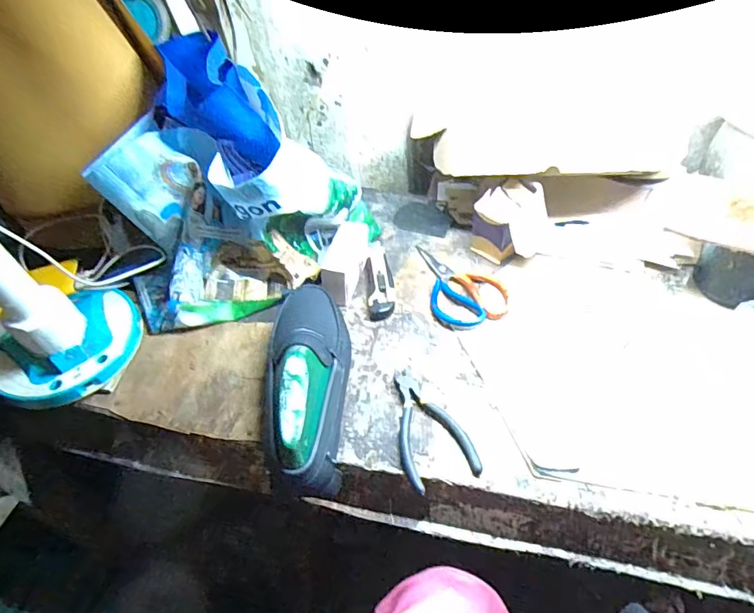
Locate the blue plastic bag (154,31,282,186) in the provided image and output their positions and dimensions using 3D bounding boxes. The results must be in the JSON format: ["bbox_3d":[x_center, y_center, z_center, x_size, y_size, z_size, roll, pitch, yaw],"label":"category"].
[{"bbox_3d":[-0.215,-0.268,0.612,0.120,0.087,0.216,-31,64,-21],"label":"blue plastic bag"}]

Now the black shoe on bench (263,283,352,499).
[{"bbox_3d":[-0.076,0.069,0.539,0.094,0.099,0.269,-11,48,-4],"label":"black shoe on bench"}]

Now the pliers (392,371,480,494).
[{"bbox_3d":[0.048,0.130,0.527,0.072,0.014,0.141,-18,48,-10],"label":"pliers"}]

